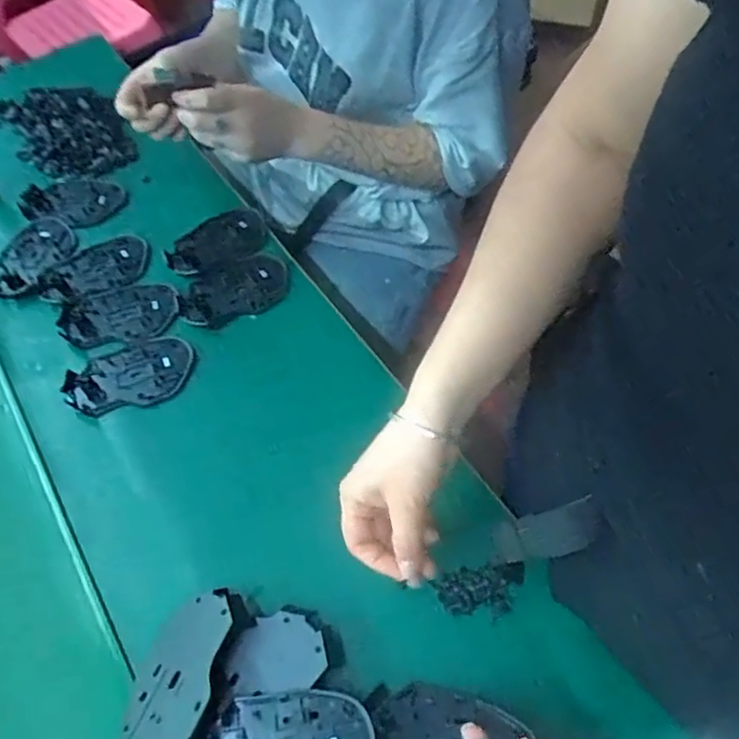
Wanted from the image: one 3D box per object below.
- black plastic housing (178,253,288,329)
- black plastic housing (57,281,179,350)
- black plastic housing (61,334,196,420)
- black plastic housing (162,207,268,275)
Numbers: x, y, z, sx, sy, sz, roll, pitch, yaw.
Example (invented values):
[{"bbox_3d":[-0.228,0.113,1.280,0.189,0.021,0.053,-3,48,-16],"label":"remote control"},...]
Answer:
[{"bbox_3d":[-0.139,-0.081,0.660,0.111,0.012,0.068,-22,57,-8],"label":"black plastic housing"},{"bbox_3d":[-0.254,-0.057,0.650,0.114,0.010,0.073,-11,57,-1],"label":"black plastic housing"},{"bbox_3d":[-0.226,0.005,0.605,0.114,0.012,0.072,-22,57,-8],"label":"black plastic housing"},{"bbox_3d":[-0.167,-0.140,0.698,0.110,0.006,0.079,-26,58,-10],"label":"black plastic housing"}]

